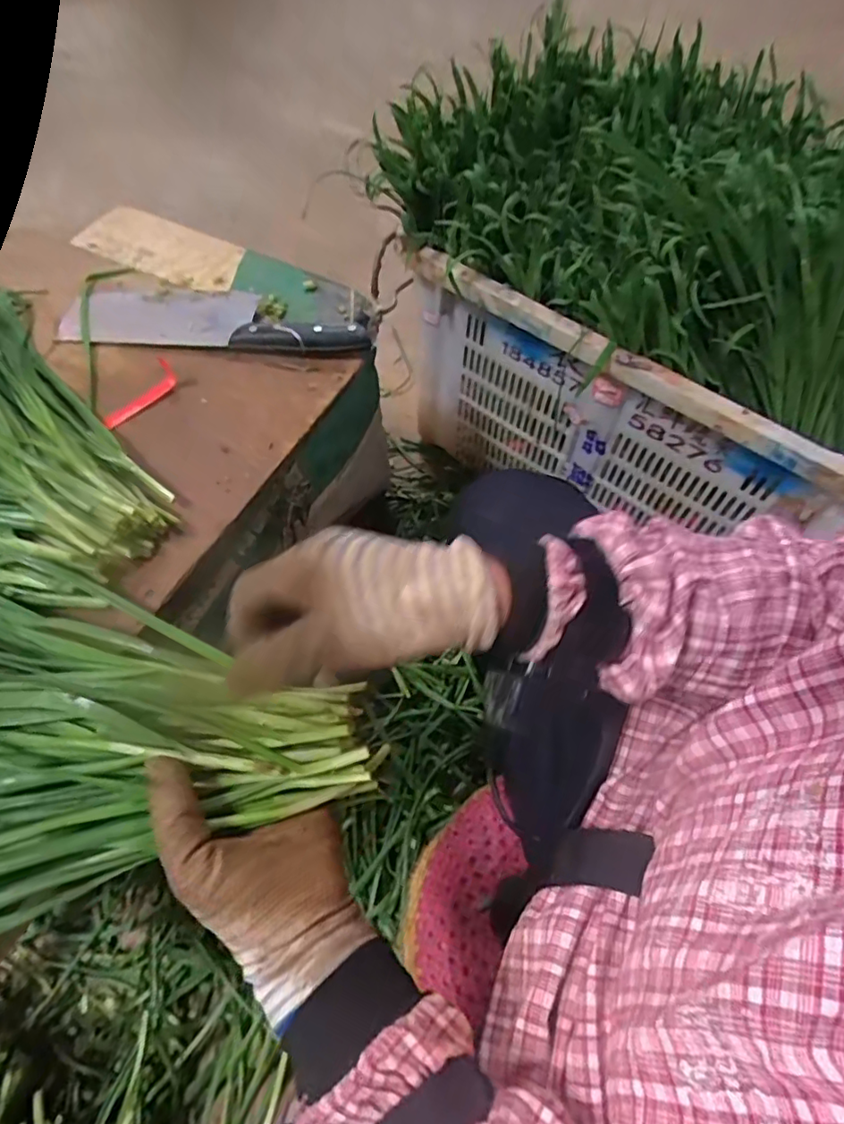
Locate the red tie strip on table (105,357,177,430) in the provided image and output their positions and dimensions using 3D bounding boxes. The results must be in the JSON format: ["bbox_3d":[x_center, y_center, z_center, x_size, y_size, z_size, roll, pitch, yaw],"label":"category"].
[{"bbox_3d":[-0.232,-0.138,0.488,0.030,0.008,0.082,19,64,17],"label":"red tie strip on table"}]

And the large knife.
[{"bbox_3d":[-0.188,-0.227,0.534,0.281,0.022,0.076,5,57,1],"label":"large knife"}]

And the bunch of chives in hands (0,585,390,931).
[{"bbox_3d":[-0.239,0.106,0.314,0.410,0.051,0.218,-5,58,-2],"label":"bunch of chives in hands"}]

